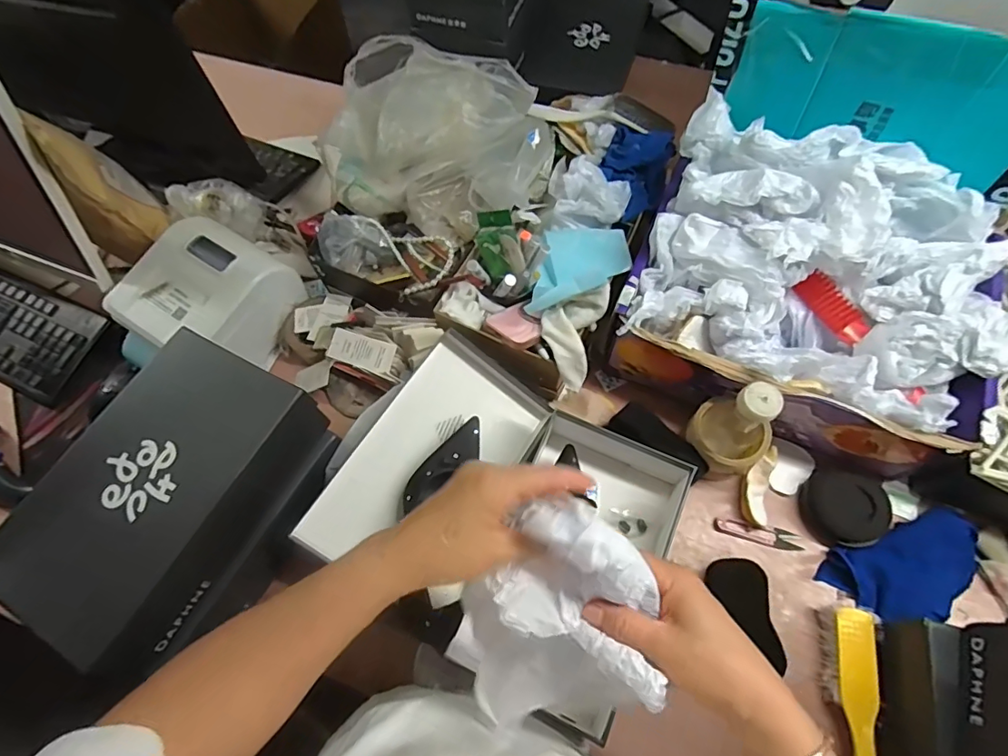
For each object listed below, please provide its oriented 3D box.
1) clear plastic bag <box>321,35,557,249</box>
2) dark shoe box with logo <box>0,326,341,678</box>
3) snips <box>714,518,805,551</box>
[{"bbox_3d":[-0.097,-0.348,0.722,0.342,0.122,0.253,23,68,13],"label":"clear plastic bag"},{"bbox_3d":[-0.351,0.124,0.554,0.197,0.124,0.293,26,69,14],"label":"dark shoe box with logo"},{"bbox_3d":[0.314,0.192,0.625,0.103,0.009,0.023,10,66,7],"label":"snips"}]

